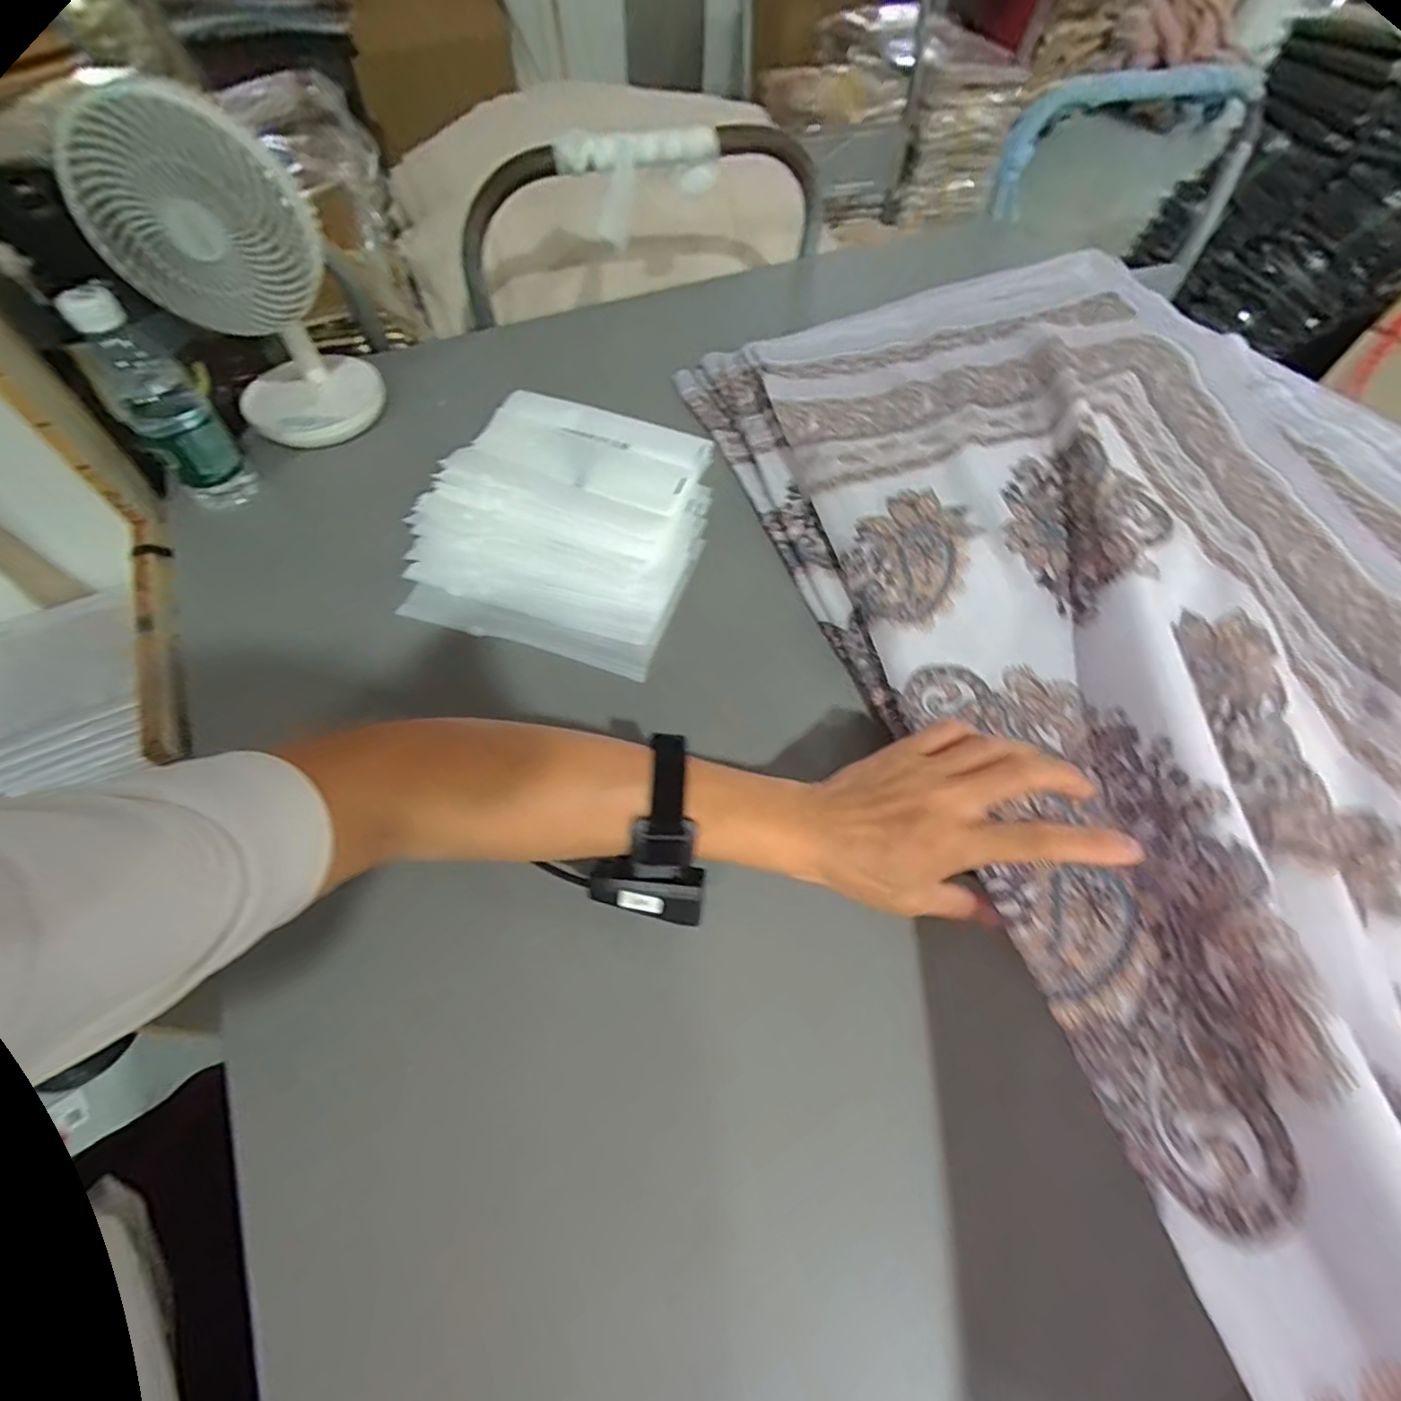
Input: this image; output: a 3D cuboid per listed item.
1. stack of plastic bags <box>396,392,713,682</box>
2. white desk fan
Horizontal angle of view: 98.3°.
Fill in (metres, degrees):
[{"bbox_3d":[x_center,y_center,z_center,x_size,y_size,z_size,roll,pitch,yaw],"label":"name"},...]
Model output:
[{"bbox_3d":[-0.125,-0.173,0.570,0.253,0.029,0.280,16,60,8],"label":"stack of plastic bags"},{"bbox_3d":[-0.407,-0.361,0.536,0.152,0.243,0.122,-26,63,-16],"label":"white desk fan"}]

